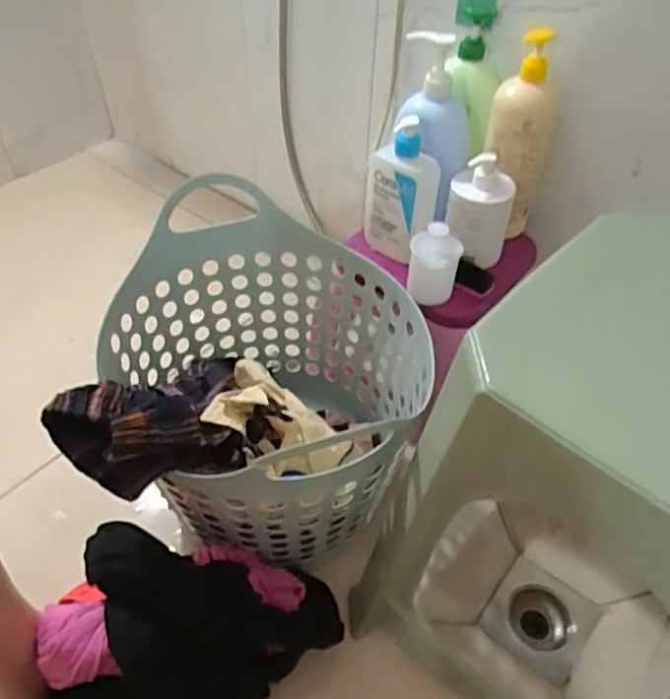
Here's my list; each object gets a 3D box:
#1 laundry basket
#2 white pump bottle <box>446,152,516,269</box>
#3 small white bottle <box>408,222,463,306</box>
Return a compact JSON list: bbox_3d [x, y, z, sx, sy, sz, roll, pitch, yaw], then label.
[{"bbox_3d":[-0.073,0.053,0.762,0.346,0.320,0.413,-25,51,-23],"label":"laundry basket"},{"bbox_3d":[0.190,-0.183,0.796,0.086,0.141,0.072,15,47,13],"label":"white pump bottle"},{"bbox_3d":[0.126,-0.111,0.763,0.061,0.097,0.049,4,46,2],"label":"small white bottle"}]

